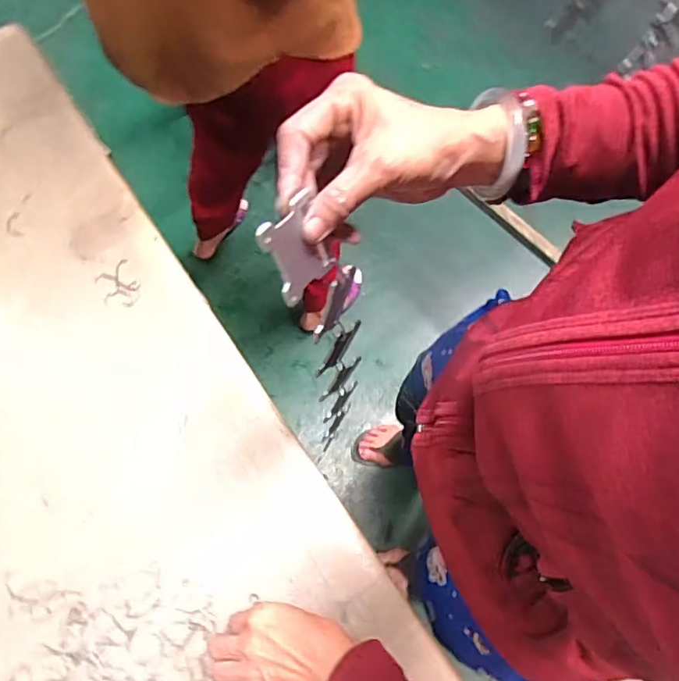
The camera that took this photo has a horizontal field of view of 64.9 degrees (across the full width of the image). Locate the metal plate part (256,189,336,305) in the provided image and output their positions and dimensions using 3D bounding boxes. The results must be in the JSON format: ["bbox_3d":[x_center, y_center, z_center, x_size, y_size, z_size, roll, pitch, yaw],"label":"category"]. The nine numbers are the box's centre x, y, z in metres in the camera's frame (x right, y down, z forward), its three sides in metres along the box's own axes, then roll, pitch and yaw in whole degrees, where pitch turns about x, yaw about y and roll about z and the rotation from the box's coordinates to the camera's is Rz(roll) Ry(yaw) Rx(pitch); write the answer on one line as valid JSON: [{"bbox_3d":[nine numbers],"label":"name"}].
[{"bbox_3d":[-0.022,-0.049,0.288,0.006,0.047,0.040,16,51,38],"label":"metal plate part"}]

